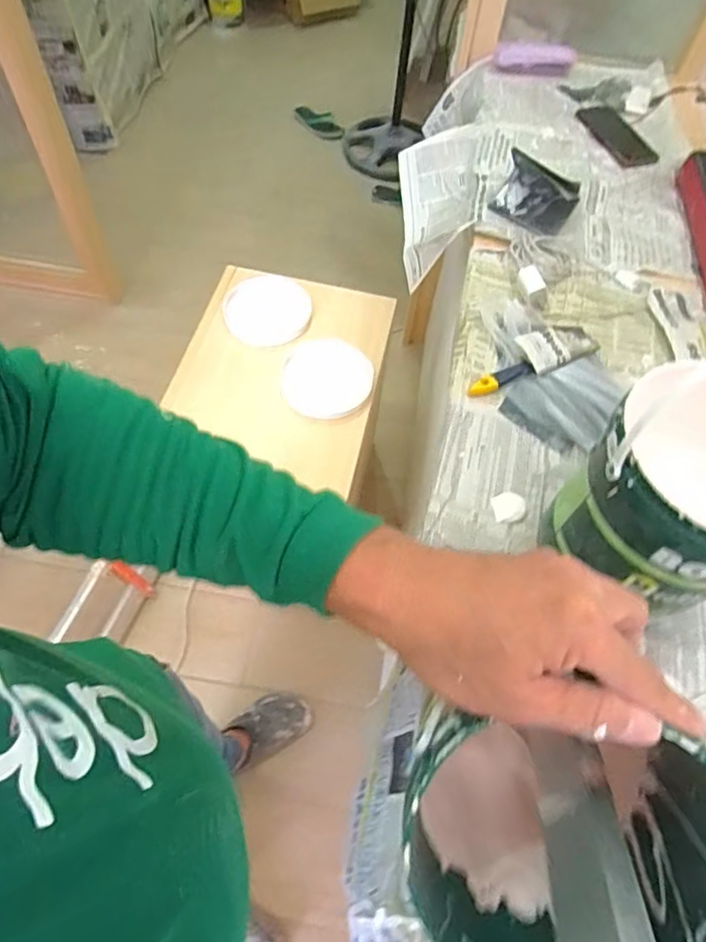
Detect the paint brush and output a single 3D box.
[{"bbox_3d":[0.228,-0.141,0.743,0.189,0.028,0.060,-26,65,-18],"label":"paint brush"}]

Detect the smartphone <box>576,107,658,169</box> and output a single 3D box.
[{"bbox_3d":[0.479,-0.611,1.061,0.094,0.007,0.189,-13,62,-11],"label":"smartphone"}]

